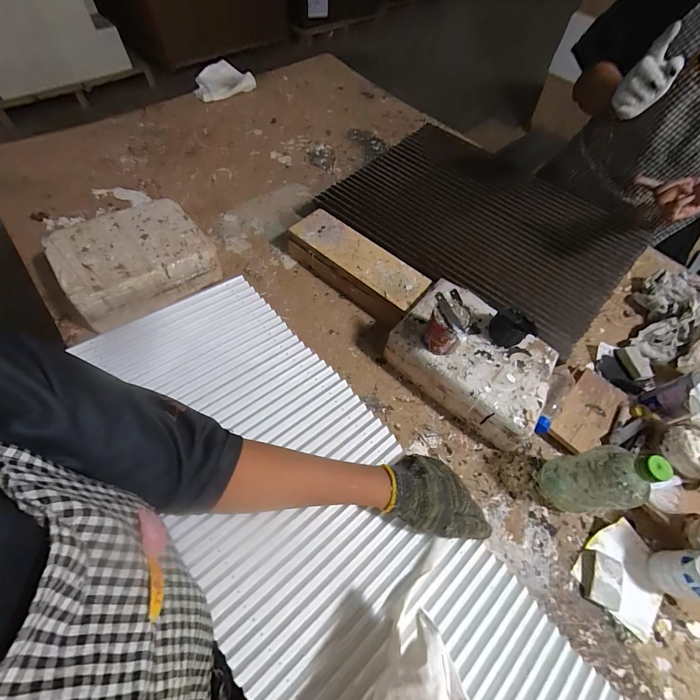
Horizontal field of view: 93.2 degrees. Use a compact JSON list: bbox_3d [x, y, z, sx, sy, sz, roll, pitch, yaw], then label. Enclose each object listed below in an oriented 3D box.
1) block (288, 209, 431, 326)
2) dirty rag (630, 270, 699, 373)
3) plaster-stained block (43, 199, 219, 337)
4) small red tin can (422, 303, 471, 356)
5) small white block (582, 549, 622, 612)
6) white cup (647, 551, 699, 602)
[{"bbox_3d":[0.012,-0.180,0.701,0.306,0.089,0.111,36,64,16],"label":"block"},{"bbox_3d":[0.659,-0.067,0.676,0.128,0.069,0.189,21,61,8],"label":"dirty rag"},{"bbox_3d":[-0.389,-0.165,0.612,0.238,0.100,0.176,-34,67,-20],"label":"plaster-stained block"},{"bbox_3d":[0.156,-0.033,0.541,0.060,0.076,0.055,1,60,-3],"label":"small red tin can"},{"bbox_3d":[0.369,0.336,0.483,0.043,0.023,0.066,23,61,9],"label":"small white block"},{"bbox_3d":[0.480,0.318,0.465,0.060,0.079,0.059,1,60,-3],"label":"white cup"}]

